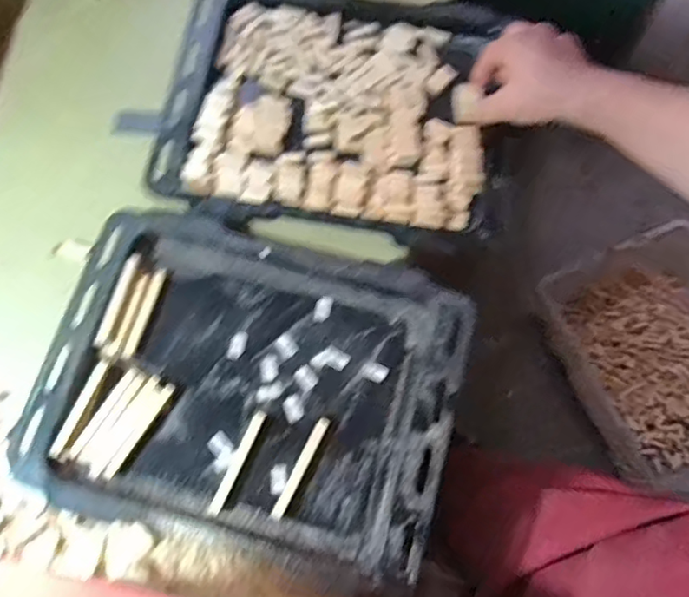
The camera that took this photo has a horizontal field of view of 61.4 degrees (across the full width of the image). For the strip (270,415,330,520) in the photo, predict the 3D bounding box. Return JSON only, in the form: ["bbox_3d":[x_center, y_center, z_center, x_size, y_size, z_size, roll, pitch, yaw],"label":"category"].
[{"bbox_3d":[-0.036,0.143,0.493,0.011,0.004,0.089,25,74,7],"label":"strip"}]

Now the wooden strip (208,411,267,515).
[{"bbox_3d":[-0.092,0.141,0.503,0.011,0.007,0.091,23,74,6],"label":"wooden strip"}]

